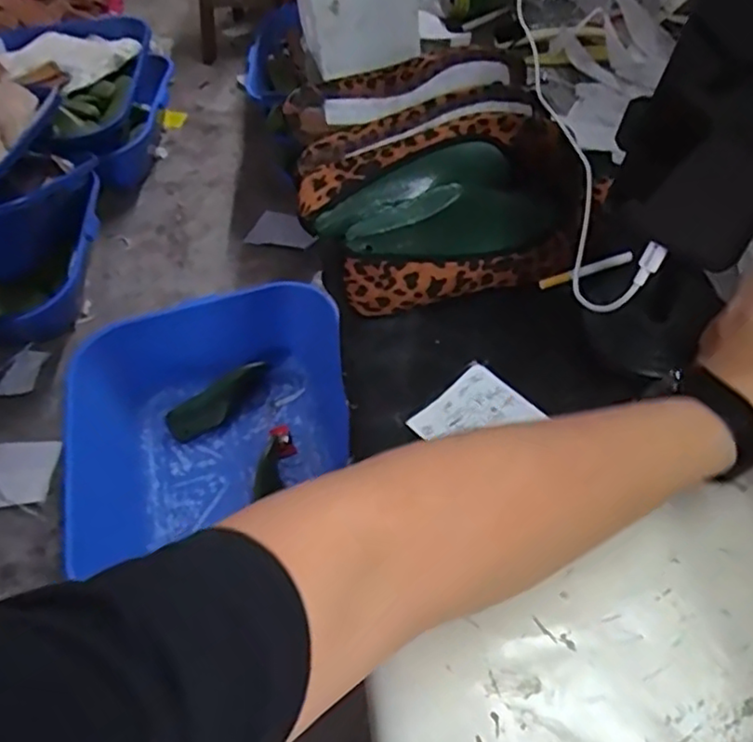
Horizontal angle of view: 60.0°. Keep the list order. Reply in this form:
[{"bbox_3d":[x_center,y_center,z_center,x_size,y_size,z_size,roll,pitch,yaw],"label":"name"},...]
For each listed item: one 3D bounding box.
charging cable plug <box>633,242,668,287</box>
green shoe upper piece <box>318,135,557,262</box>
[{"bbox_3d":[0.148,-0.057,0.354,0.011,0.024,0.005,34,23,26],"label":"charging cable plug"},{"bbox_3d":[0.050,-0.125,0.537,0.182,0.081,0.105,-21,54,-11],"label":"green shoe upper piece"}]

